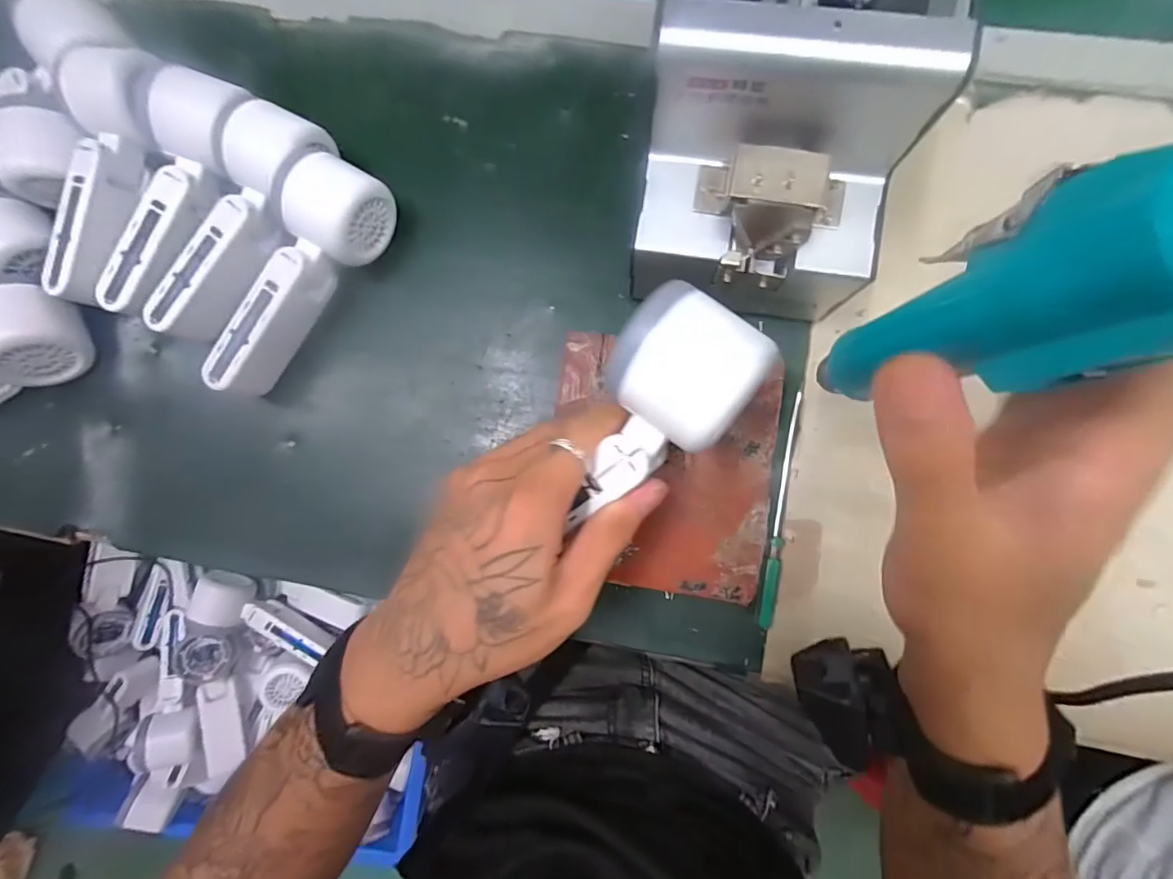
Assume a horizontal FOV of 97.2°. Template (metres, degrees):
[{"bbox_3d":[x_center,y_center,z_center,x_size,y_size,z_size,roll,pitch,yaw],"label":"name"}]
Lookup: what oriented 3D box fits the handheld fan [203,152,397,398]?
[{"bbox_3d":[-0.192,-0.105,0.339,0.050,0.056,0.169,37,90,6],"label":"handheld fan"}]

